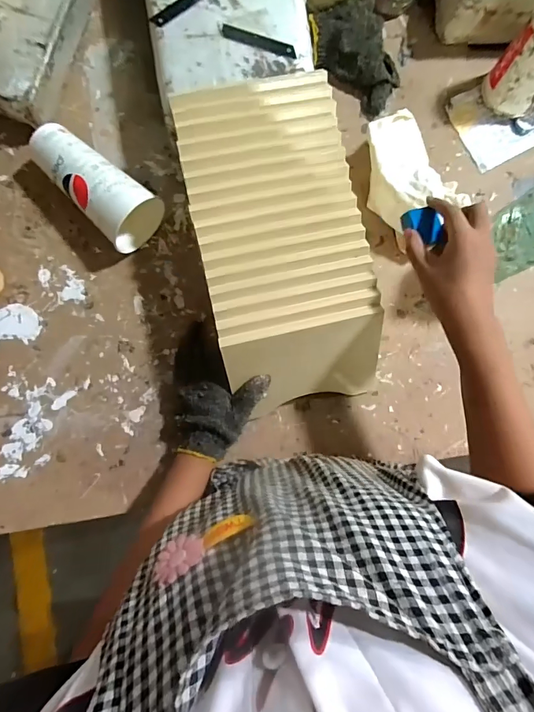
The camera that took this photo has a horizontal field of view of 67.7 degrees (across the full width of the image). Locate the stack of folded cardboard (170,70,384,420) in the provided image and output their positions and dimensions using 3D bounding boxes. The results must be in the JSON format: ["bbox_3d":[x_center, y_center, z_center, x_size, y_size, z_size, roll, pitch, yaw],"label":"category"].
[{"bbox_3d":[0.015,-0.133,0.507,0.191,0.105,0.387,-13,87,-5],"label":"stack of folded cardboard"}]

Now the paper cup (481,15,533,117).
[{"bbox_3d":[0.367,-0.404,0.546,0.073,0.120,0.080,0,86,-5],"label":"paper cup"}]

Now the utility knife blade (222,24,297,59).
[{"bbox_3d":[-0.009,-0.385,0.487,0.093,0.004,0.017,15,85,-3],"label":"utility knife blade"}]

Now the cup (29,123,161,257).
[{"bbox_3d":[-0.213,-0.220,0.513,0.076,0.080,0.174,-42,90,-6],"label":"cup"}]

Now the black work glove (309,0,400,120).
[{"bbox_3d":[0.129,-0.418,0.566,0.108,0.060,0.135,-23,88,-6],"label":"black work glove"}]

